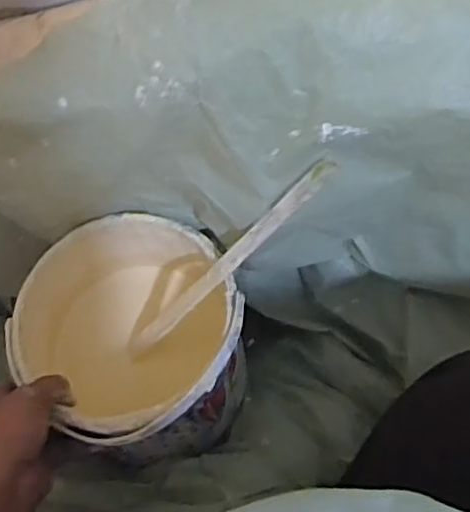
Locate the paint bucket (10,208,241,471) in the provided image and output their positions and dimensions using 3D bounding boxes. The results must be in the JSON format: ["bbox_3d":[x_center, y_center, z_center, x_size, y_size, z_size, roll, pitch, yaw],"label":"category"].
[{"bbox_3d":[-0.083,0.073,0.565,0.179,0.156,0.188,-1,69,2],"label":"paint bucket"}]

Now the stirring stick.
[{"bbox_3d":[-0.010,0.009,0.507,0.010,0.252,0.016,-5,60,-48],"label":"stirring stick"}]

